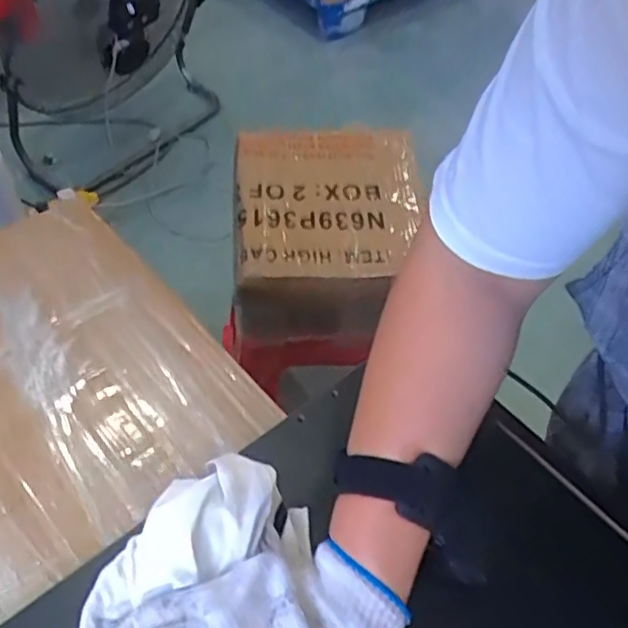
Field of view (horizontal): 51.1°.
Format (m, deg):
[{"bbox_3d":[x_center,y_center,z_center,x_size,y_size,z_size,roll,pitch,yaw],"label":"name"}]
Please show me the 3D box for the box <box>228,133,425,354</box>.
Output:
[{"bbox_3d":[0.005,-0.126,0.994,0.240,0.163,0.329,3,52,-4],"label":"box"}]

